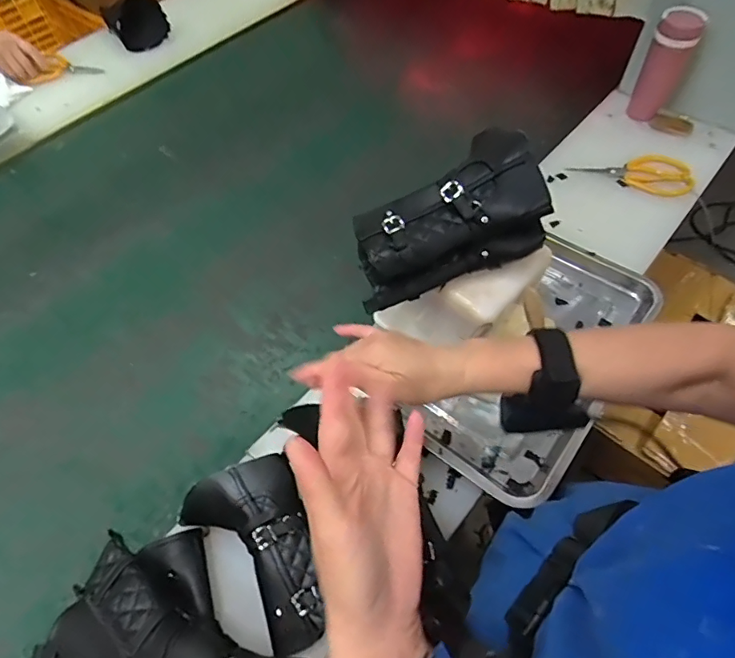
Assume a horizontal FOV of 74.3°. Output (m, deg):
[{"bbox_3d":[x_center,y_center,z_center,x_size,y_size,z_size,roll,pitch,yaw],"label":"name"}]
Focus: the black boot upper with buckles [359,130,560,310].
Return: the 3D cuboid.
[{"bbox_3d":[0.079,-0.105,0.475,0.194,0.088,0.096,-18,59,-9],"label":"black boot upper with buckles"}]

